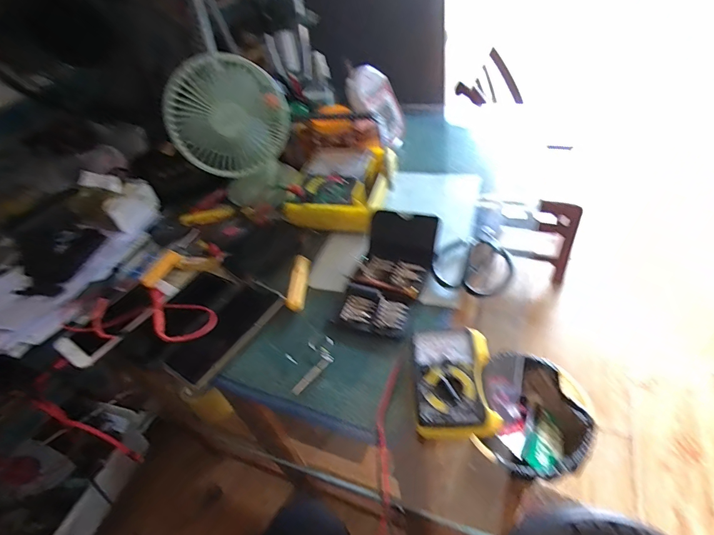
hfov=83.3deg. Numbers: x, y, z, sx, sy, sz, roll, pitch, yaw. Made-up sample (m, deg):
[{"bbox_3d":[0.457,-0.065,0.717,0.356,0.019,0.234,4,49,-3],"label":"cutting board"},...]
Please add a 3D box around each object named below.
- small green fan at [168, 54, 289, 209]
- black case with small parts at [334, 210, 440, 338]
[{"bbox_3d":[-0.184,-0.198,0.633,0.161,0.230,0.090,-8,44,3],"label":"small green fan"},{"bbox_3d":[0.041,0.003,0.537,0.109,0.046,0.183,7,47,18],"label":"black case with small parts"}]

